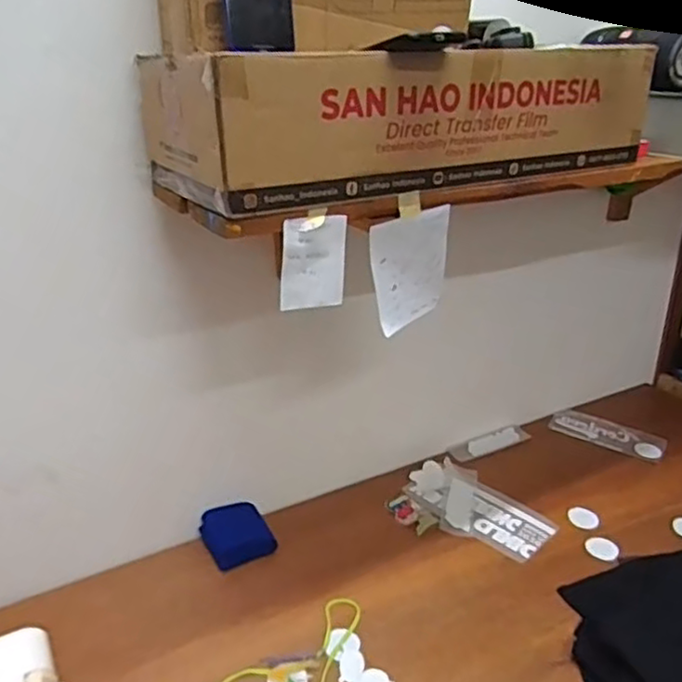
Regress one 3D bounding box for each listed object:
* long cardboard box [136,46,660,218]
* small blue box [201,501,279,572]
[{"bbox_3d":[0.086,-0.306,0.868,0.623,0.148,0.270,-13,29,-25],"label":"long cardboard box"},{"bbox_3d":[-0.185,0.344,1.167,0.115,0.029,0.124,-14,30,-27],"label":"small blue box"}]

